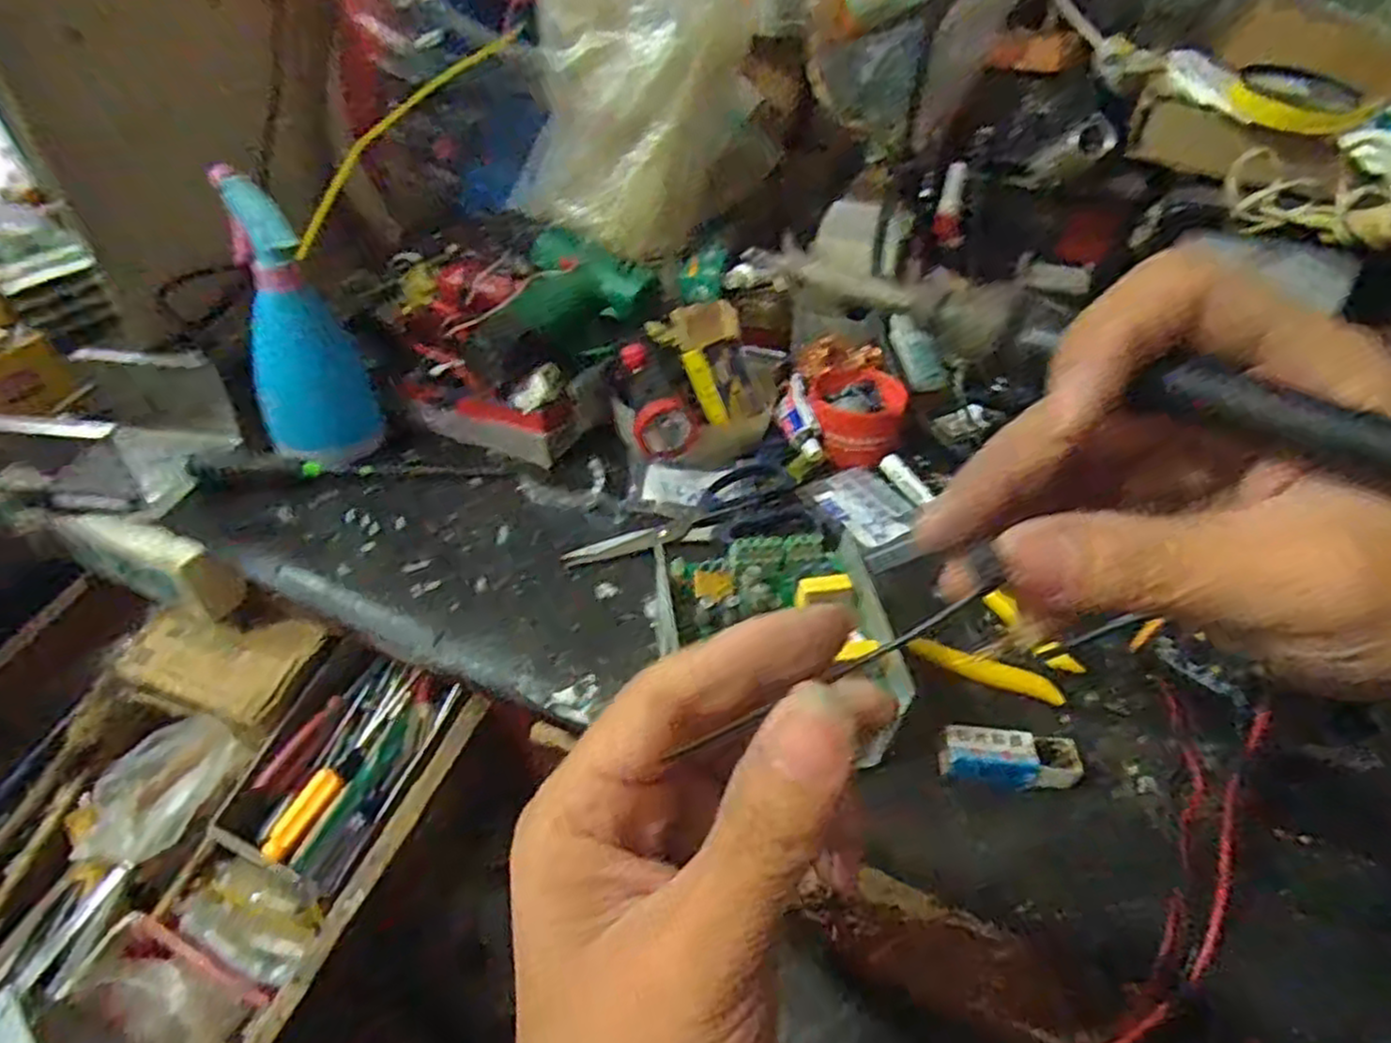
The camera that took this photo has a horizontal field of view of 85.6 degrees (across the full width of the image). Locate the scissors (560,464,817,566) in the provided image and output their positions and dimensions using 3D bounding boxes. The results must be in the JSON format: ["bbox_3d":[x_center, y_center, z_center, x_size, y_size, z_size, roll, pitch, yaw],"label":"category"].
[{"bbox_3d":[-0.004,-0.001,0.545,0.181,0.014,0.068,-15,45,-18],"label":"scissors"}]

